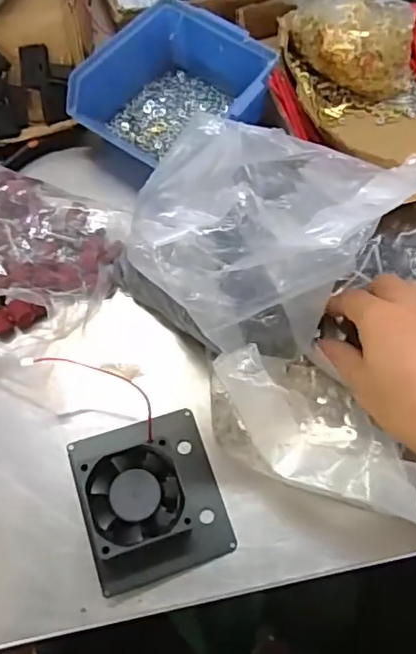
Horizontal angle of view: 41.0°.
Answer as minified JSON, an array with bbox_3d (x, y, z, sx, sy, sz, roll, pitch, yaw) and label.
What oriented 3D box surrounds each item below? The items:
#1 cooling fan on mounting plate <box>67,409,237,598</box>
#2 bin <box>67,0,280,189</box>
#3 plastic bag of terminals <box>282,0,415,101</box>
[{"bbox_3d":[-0.037,0.107,0.359,0.085,0.036,0.100,-18,68,-7],"label":"cooling fan on mounting plate"},{"bbox_3d":[-0.026,-0.190,0.465,0.125,0.061,0.131,38,72,15],"label":"bin"},{"bbox_3d":[0.120,-0.281,0.484,0.115,0.057,0.148,2,67,1],"label":"plastic bag of terminals"}]

